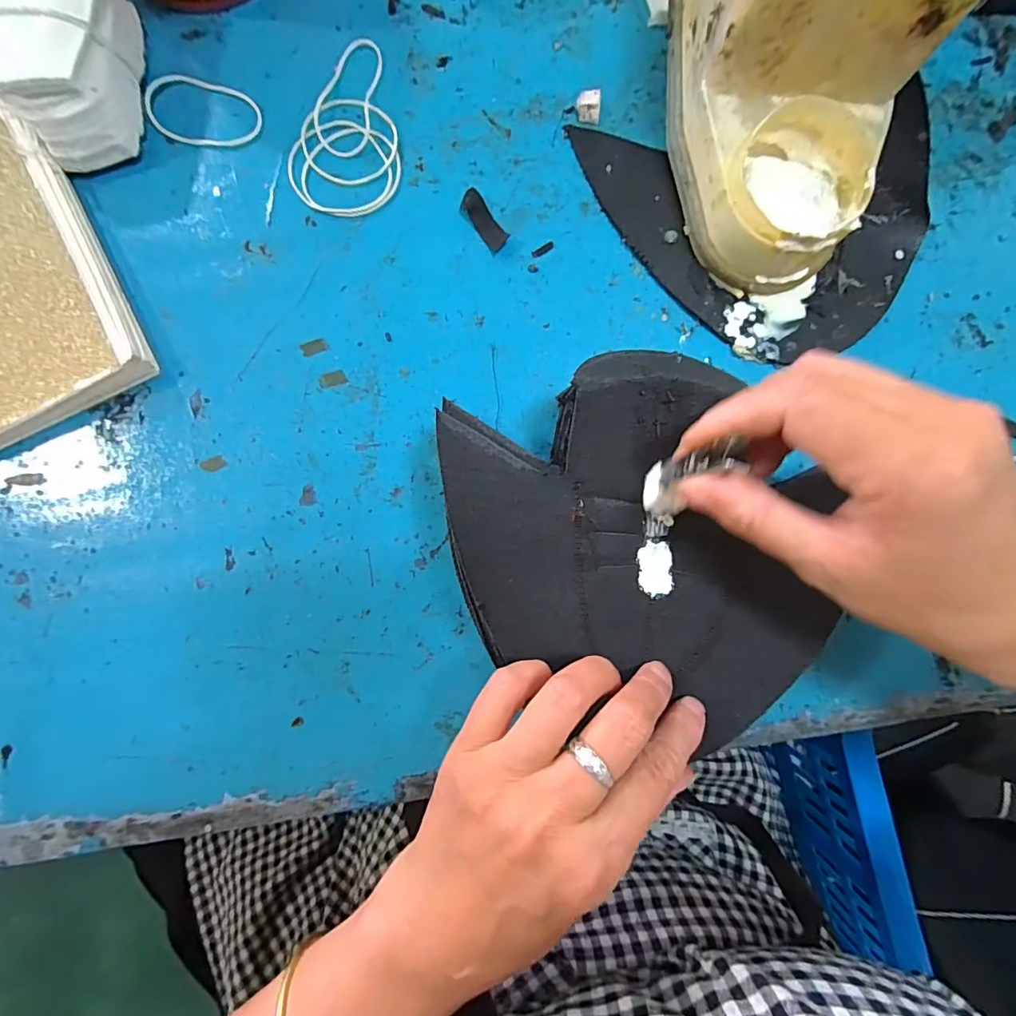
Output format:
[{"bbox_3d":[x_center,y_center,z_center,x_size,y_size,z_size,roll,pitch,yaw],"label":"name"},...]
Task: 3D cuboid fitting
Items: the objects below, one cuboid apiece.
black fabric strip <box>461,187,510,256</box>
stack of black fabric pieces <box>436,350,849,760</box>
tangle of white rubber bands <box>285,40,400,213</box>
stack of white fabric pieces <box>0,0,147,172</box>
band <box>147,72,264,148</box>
[{"bbox_3d":[-0.013,-0.162,0.278,0.013,0.006,0.036,-35,88,-4],"label":"black fabric strip"},{"bbox_3d":[0.052,0.021,0.214,0.139,0.015,0.165,-16,87,-3],"label":"stack of black fabric pieces"},{"bbox_3d":[-0.096,-0.216,0.281,0.062,0.004,0.103,-11,86,-3],"label":"tangle of white rubber bands"},{"bbox_3d":[-0.228,-0.238,0.254,0.056,0.048,0.106,-1,86,-2],"label":"stack of white fabric pieces"},{"bbox_3d":[-0.172,-0.224,0.279,0.064,0.005,0.038,15,86,-1],"label":"band"}]

